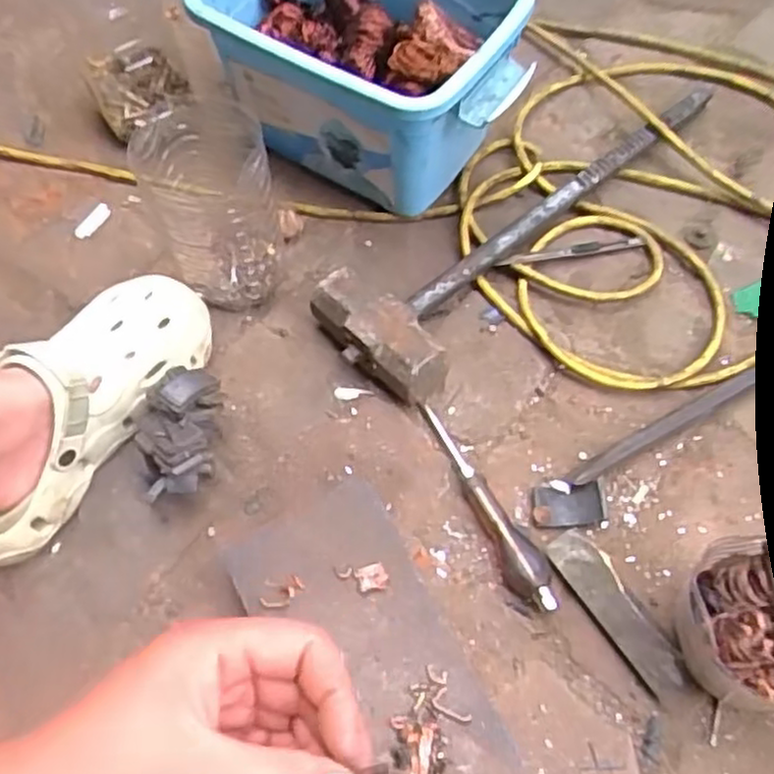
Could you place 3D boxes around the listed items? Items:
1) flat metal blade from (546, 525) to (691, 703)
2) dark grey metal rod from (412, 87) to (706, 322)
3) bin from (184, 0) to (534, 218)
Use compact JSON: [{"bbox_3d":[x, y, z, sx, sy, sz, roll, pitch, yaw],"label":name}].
[{"bbox_3d":[0.173,0.166,0.550,0.039,0.011,0.136,-31,70,-20],"label":"flat metal blade"},{"bbox_3d":[0.171,-0.185,0.717,0.385,0.021,0.025,-38,69,-15],"label":"dark grey metal rod"},{"bbox_3d":[-0.027,-0.296,0.707,0.297,0.187,0.193,19,67,11],"label":"bin"}]

